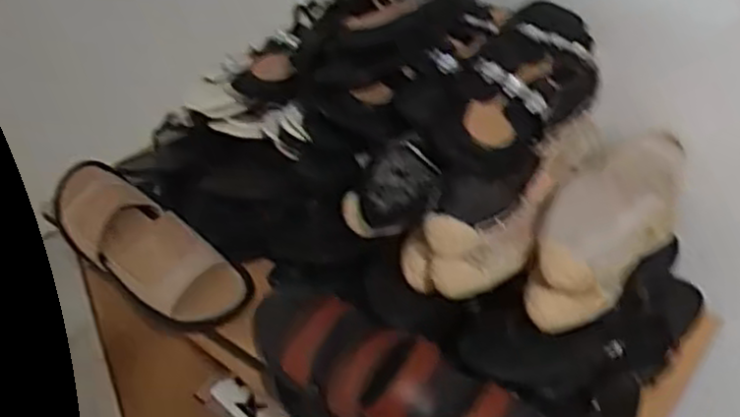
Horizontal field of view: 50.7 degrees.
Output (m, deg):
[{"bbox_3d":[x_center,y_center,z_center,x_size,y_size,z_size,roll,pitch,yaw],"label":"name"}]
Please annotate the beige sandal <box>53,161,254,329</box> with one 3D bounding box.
[{"bbox_3d":[-0.280,0.043,0.940,0.333,0.052,0.104,34,50,30],"label":"beige sandal"}]

